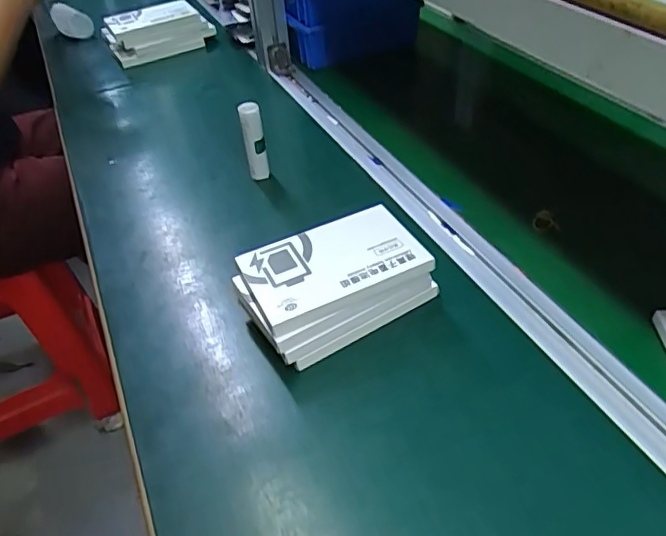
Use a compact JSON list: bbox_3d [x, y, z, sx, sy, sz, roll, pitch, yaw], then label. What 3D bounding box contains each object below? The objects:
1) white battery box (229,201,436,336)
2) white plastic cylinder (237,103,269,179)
[{"bbox_3d":[0.000,-0.003,0.438,0.132,0.016,0.081,-21,45,-18],"label":"white battery box"},{"bbox_3d":[-0.083,-0.131,0.605,0.022,0.093,0.024,-10,43,-3],"label":"white plastic cylinder"}]

